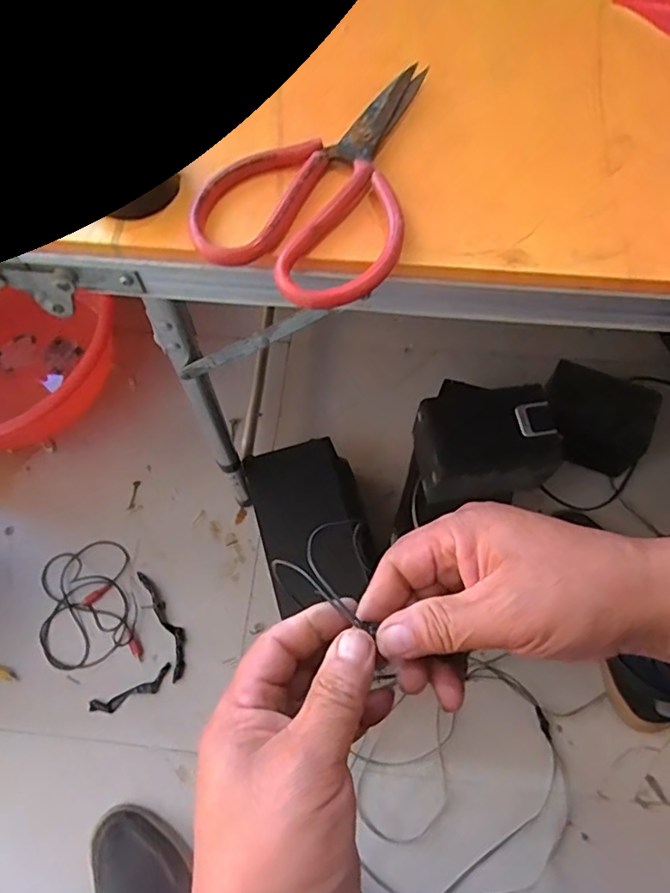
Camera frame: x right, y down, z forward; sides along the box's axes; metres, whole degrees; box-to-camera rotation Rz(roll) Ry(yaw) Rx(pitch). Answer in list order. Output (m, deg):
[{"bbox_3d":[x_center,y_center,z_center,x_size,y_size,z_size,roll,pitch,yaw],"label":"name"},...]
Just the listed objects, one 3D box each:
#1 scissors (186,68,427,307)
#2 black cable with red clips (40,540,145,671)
[{"bbox_3d":[0.007,-0.157,0.322,0.113,0.014,0.180,29,70,14],"label":"scissors"},{"bbox_3d":[-0.335,0.209,0.743,0.124,0.037,0.164,-15,67,-6],"label":"black cable with red clips"}]

